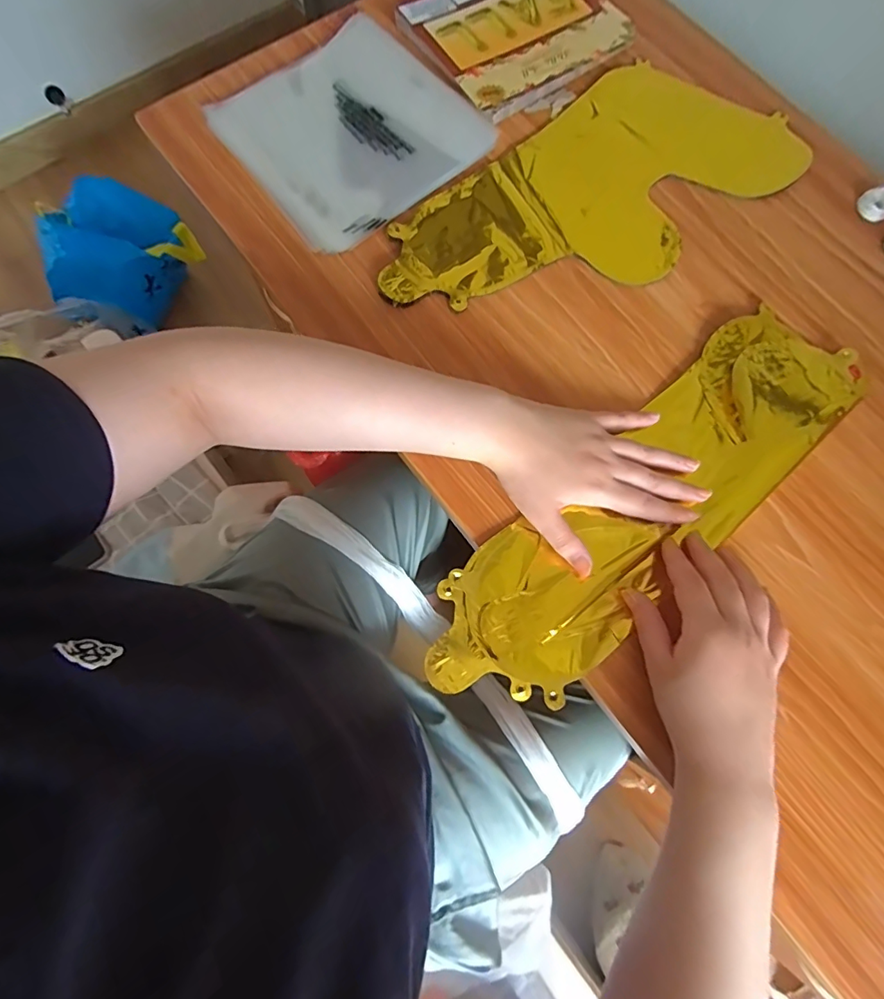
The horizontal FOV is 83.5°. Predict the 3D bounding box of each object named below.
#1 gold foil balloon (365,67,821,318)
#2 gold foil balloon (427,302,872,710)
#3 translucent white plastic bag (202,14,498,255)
[{"bbox_3d":[0.134,-0.283,0.466,0.403,0.010,0.191,-36,79,-9],"label":"gold foil balloon"},{"bbox_3d":[0.168,0.001,0.398,0.426,0.014,0.120,-39,80,-10],"label":"gold foil balloon"},{"bbox_3d":[-0.092,-0.360,0.479,0.202,0.012,0.208,-40,80,-9],"label":"translucent white plastic bag"}]

